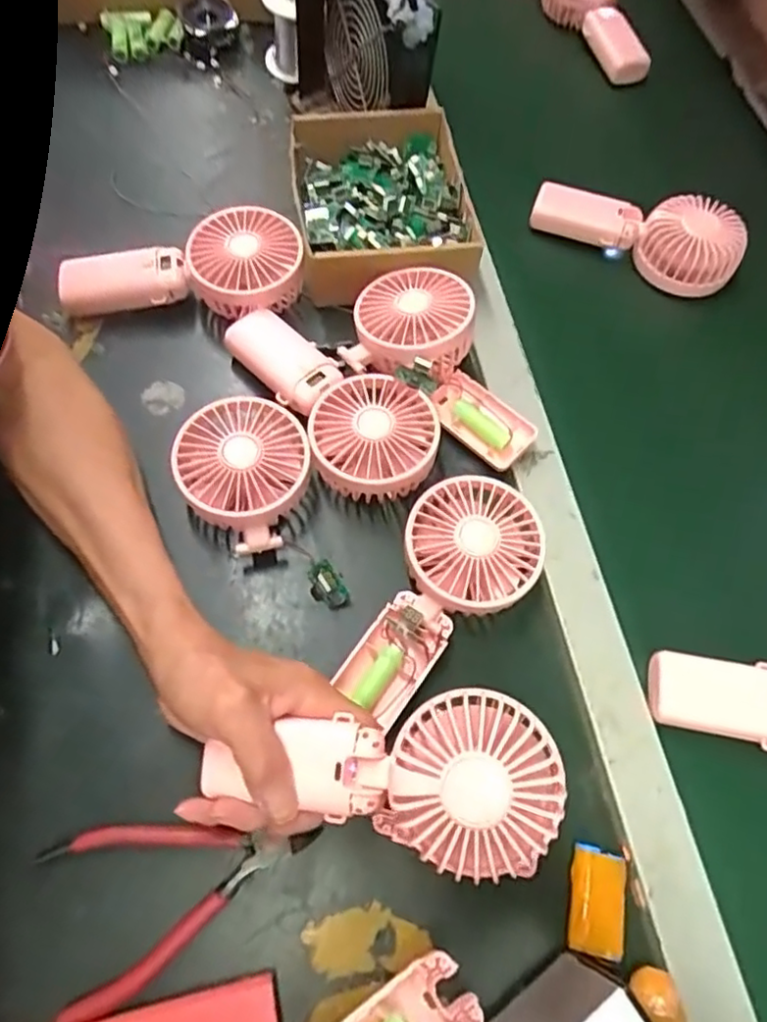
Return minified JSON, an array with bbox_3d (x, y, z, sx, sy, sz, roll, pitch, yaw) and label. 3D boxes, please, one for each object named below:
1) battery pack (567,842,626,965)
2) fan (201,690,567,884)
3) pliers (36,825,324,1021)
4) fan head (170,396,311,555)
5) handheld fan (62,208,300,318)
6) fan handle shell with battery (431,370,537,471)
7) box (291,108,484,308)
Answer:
[{"bbox_3d":[0.120,0.218,0.349,0.032,0.013,0.051,15,65,2],"label":"battery pack"},{"bbox_3d":[-0.002,0.134,0.320,0.177,0.028,0.081,0,62,12],"label":"fan"},{"bbox_3d":[-0.109,0.203,0.343,0.142,0.011,0.083,-18,68,-13],"label":"pliers"},{"bbox_3d":[-0.093,-0.024,0.429,0.088,0.057,0.087,2,65,-4],"label":"fan head"},{"bbox_3d":[-0.157,-0.197,0.495,0.182,0.044,0.092,5,66,-2],"label":"handheld fan"},{"bbox_3d":[0.072,-0.068,0.475,0.081,0.019,0.045,38,67,16],"label":"fan handle shell with battery"},{"bbox_3d":[-0.005,-0.258,0.529,0.149,0.054,0.176,-4,67,-6],"label":"box"}]

